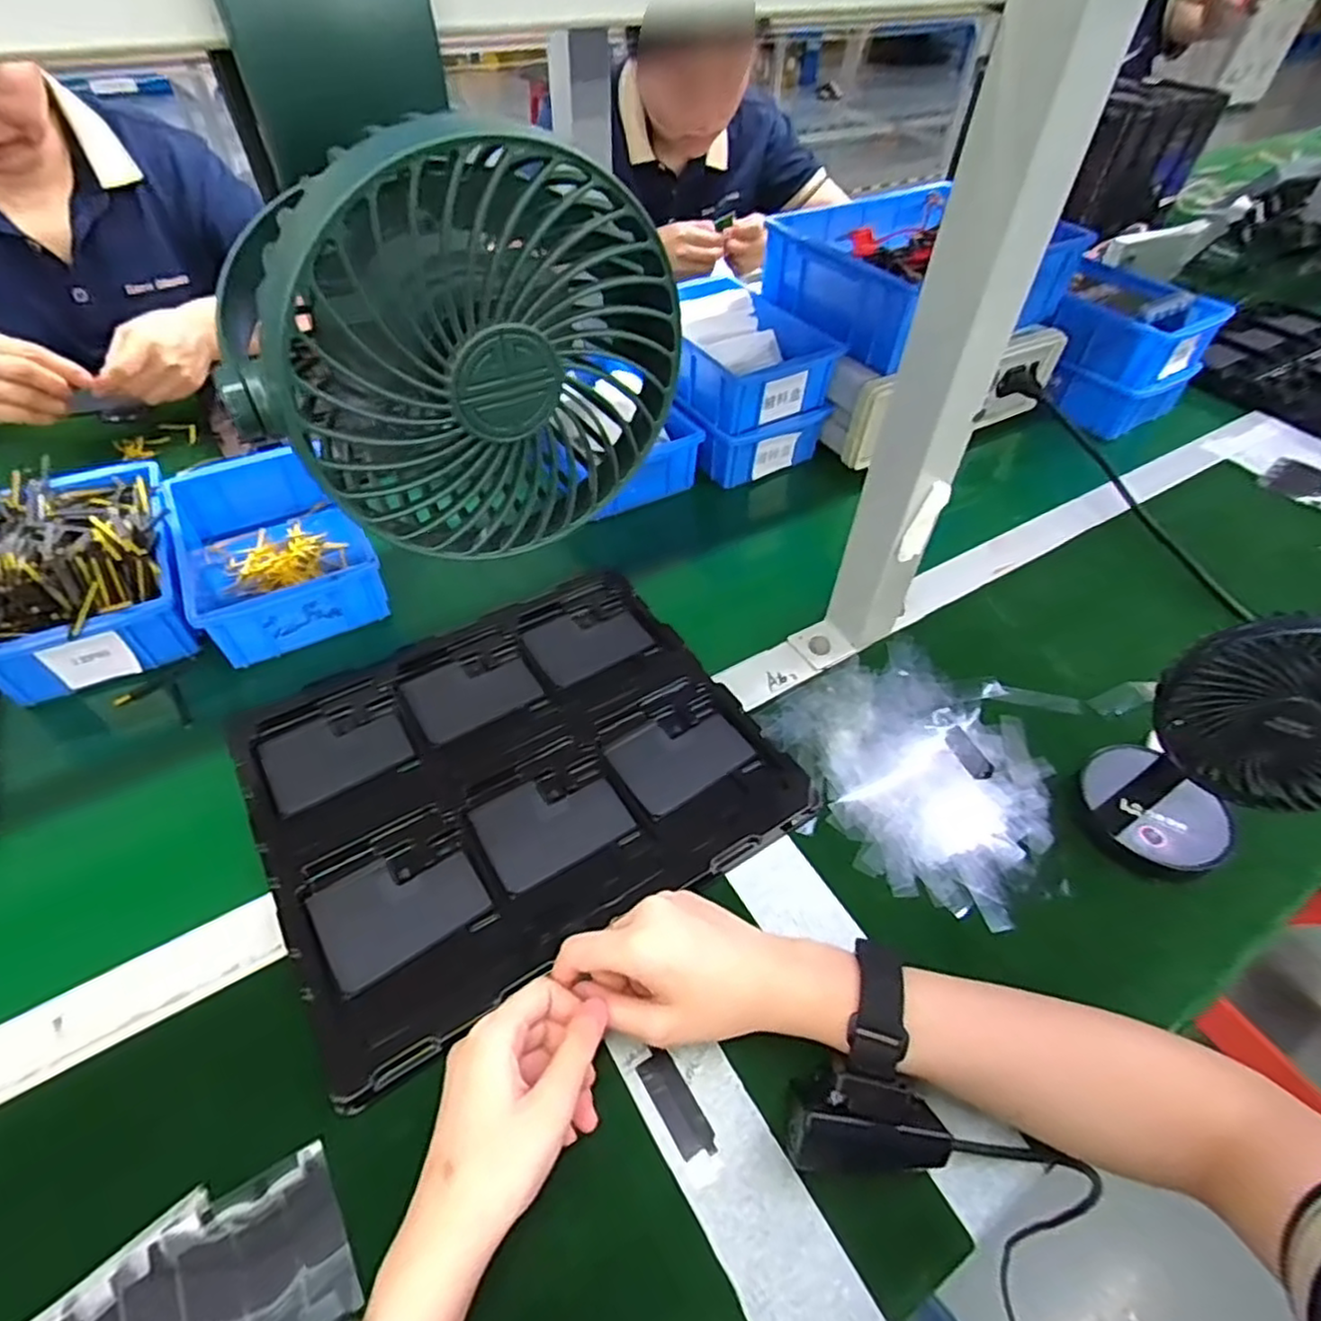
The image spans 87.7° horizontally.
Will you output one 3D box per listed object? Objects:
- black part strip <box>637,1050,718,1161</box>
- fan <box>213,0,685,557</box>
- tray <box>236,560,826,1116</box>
[{"bbox_3d":[0.008,0.230,0.357,0.019,0.004,0.052,-25,54,-22],"label":"black part strip"},{"bbox_3d":[-0.068,-0.112,0.196,0.105,0.130,0.107,-28,56,-24],"label":"fan"},{"bbox_3d":[-0.099,0.074,0.480,0.319,0.019,0.273,-26,55,-23],"label":"tray"}]

